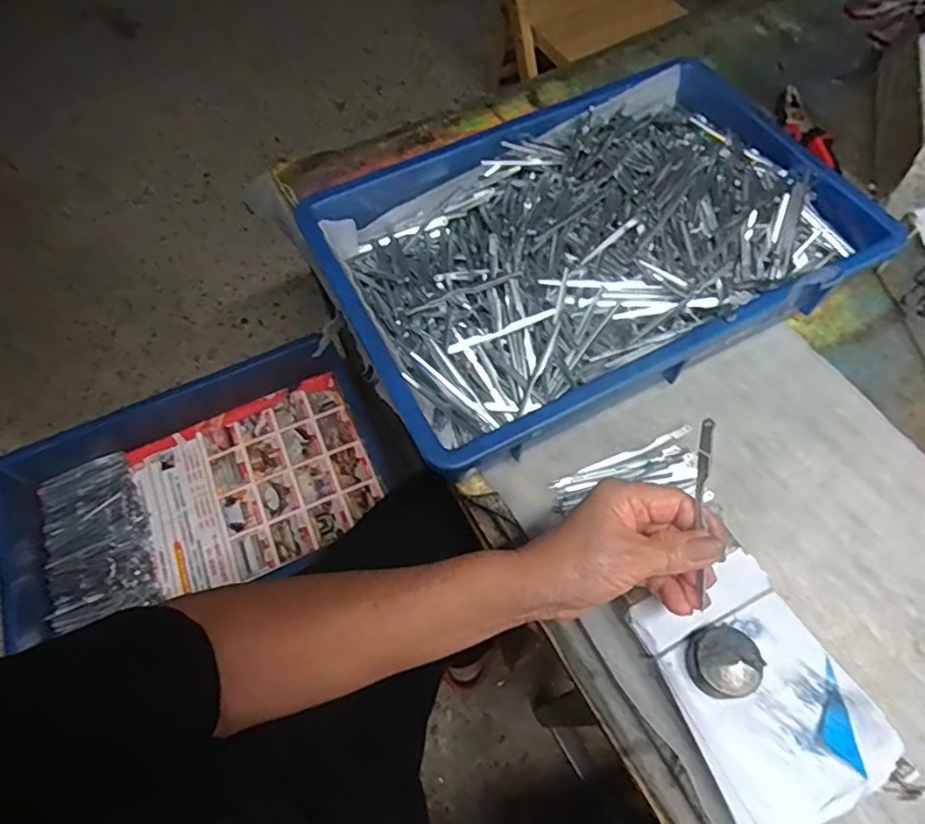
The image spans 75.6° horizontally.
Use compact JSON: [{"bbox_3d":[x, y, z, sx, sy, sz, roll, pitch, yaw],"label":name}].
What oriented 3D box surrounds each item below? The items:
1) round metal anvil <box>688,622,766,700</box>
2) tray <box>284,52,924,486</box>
[{"bbox_3d":[0.156,0.150,0.358,0.038,0.019,0.040,-1,62,1],"label":"round metal anvil"},{"bbox_3d":[0.106,-0.144,0.531,0.424,0.082,0.286,-26,64,-11],"label":"tray"}]

